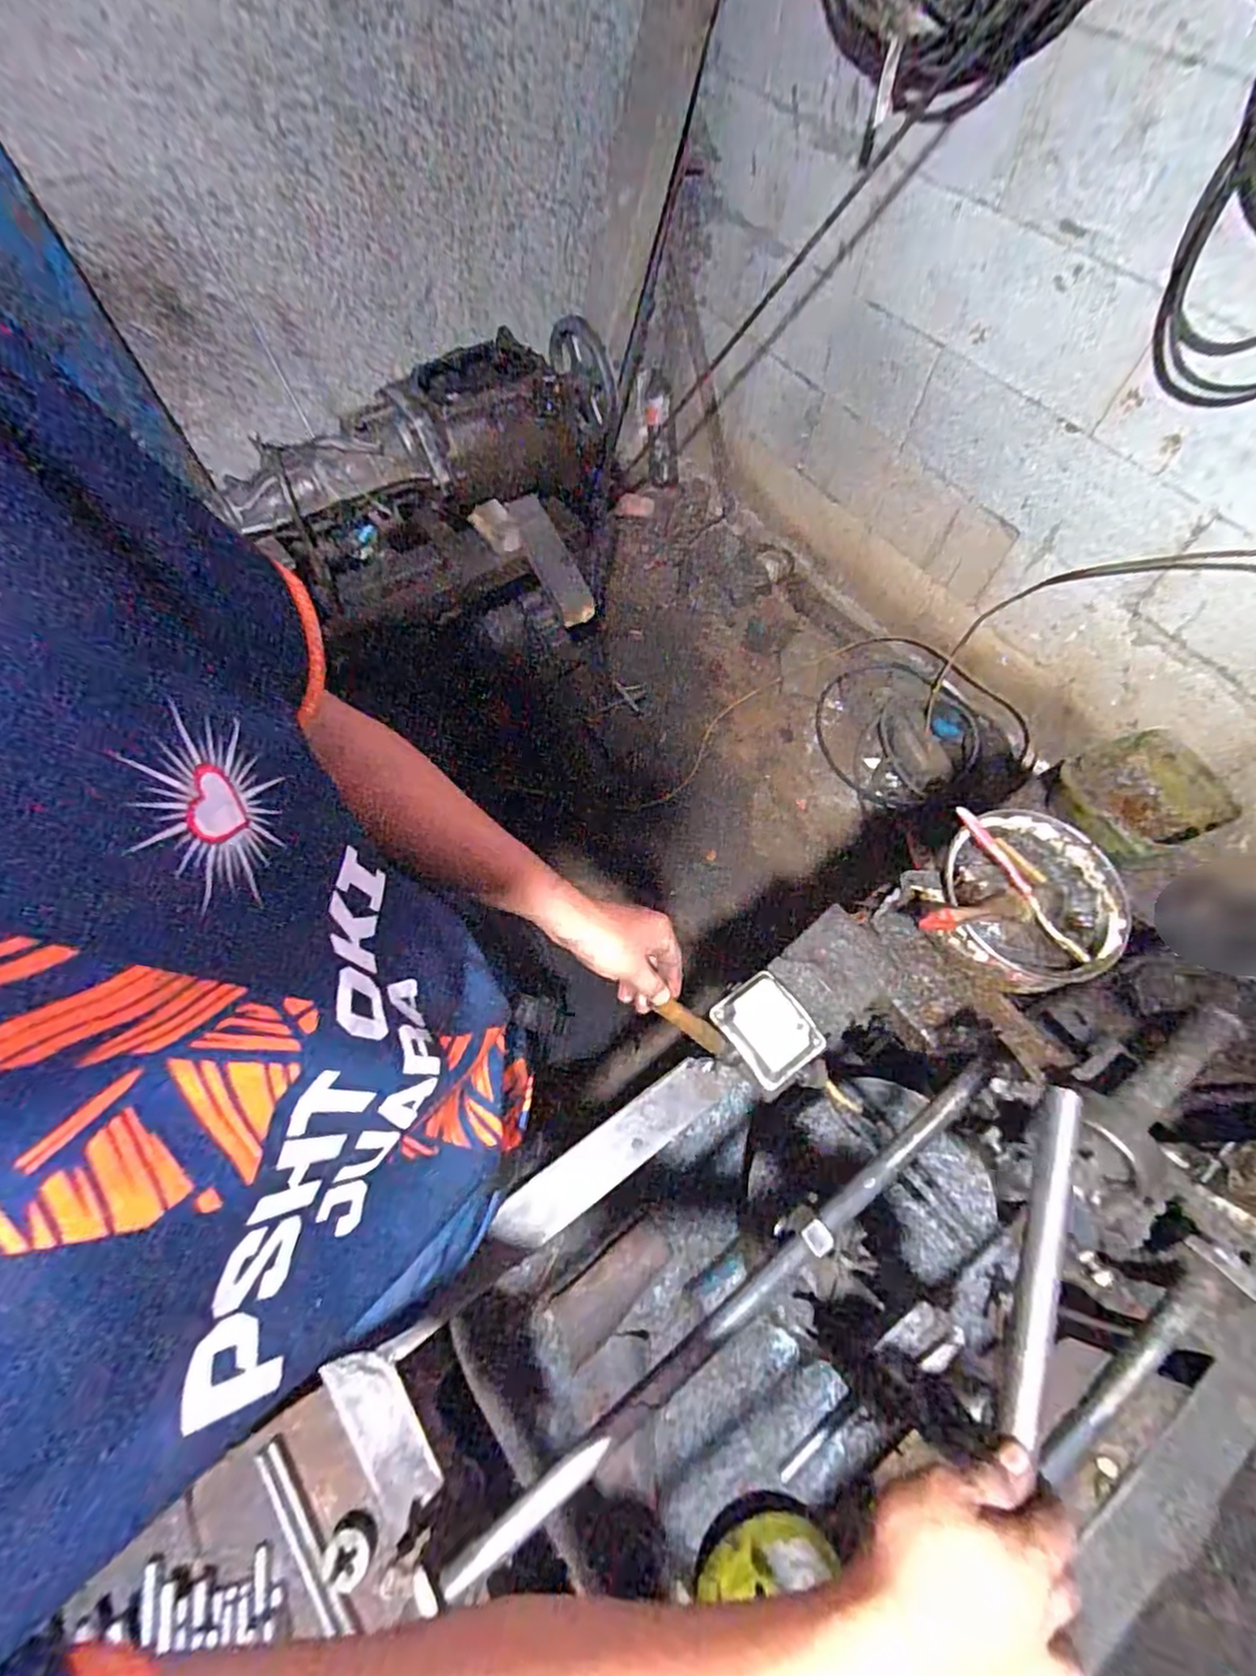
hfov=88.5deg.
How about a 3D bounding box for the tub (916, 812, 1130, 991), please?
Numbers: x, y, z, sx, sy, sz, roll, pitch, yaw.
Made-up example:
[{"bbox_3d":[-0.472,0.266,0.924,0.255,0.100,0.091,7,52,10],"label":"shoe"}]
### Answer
[{"bbox_3d":[0.398,0.056,0.651,0.193,0.072,0.181,0,64,-1],"label":"tub"}]

